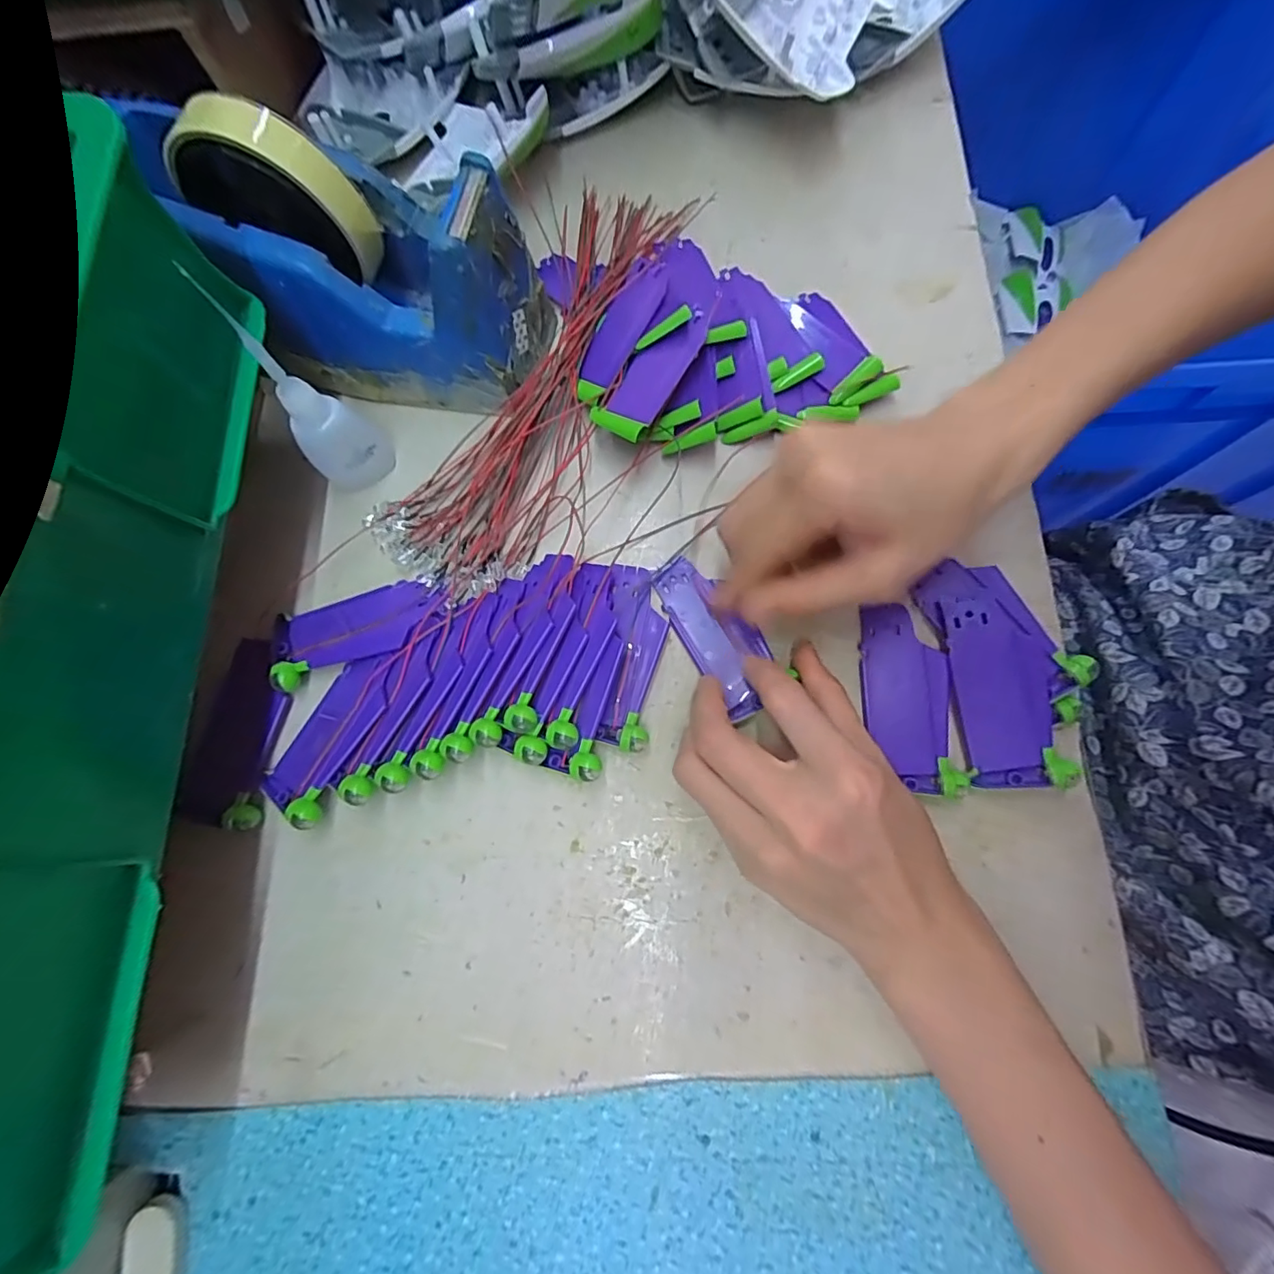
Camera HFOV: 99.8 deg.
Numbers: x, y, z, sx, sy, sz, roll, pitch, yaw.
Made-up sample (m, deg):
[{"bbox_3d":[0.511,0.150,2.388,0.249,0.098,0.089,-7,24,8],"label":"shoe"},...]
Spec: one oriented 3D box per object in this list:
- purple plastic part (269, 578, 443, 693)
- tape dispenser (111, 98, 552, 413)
[{"bbox_3d":[-0.142,-0.004,0.269,0.080,0.011,0.039,-18,75,-3],"label":"purple plastic part"},{"bbox_3d":[-0.147,-0.181,0.262,0.182,0.103,0.075,11,76,5],"label":"tape dispenser"}]

